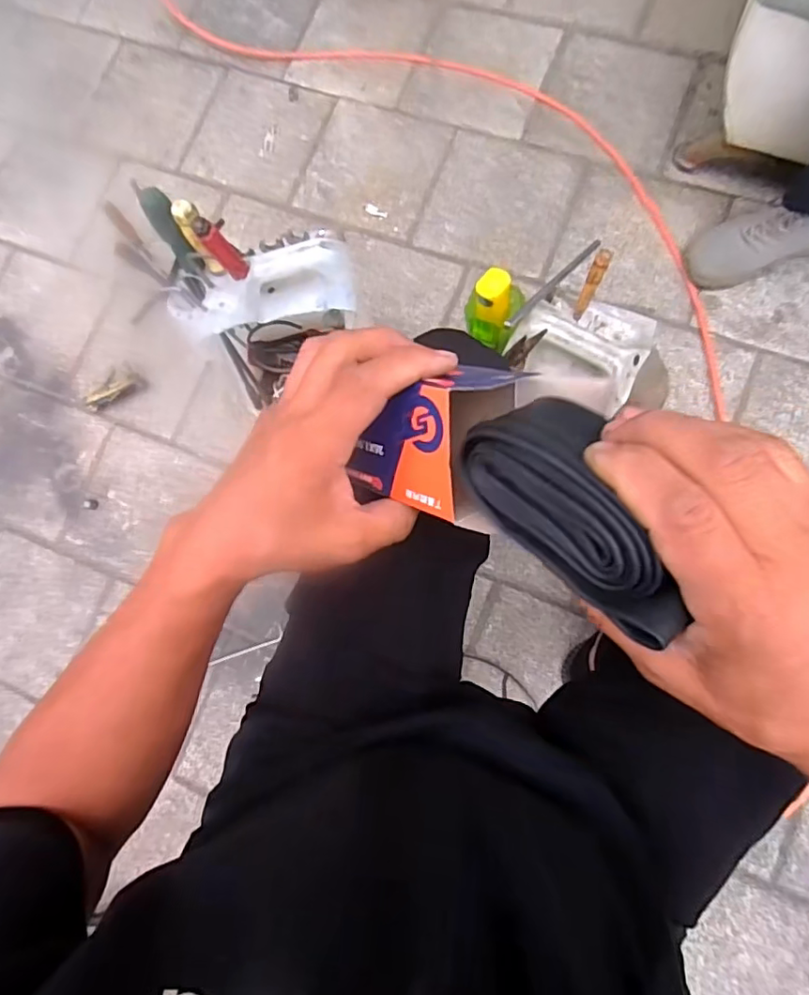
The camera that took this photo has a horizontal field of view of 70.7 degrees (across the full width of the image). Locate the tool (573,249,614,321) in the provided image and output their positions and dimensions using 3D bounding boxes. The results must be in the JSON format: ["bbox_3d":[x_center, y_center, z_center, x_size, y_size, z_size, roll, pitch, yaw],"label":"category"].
[{"bbox_3d":[0.214,-0.243,0.656,0.017,0.088,0.011,21,50,4],"label":"tool"}]

